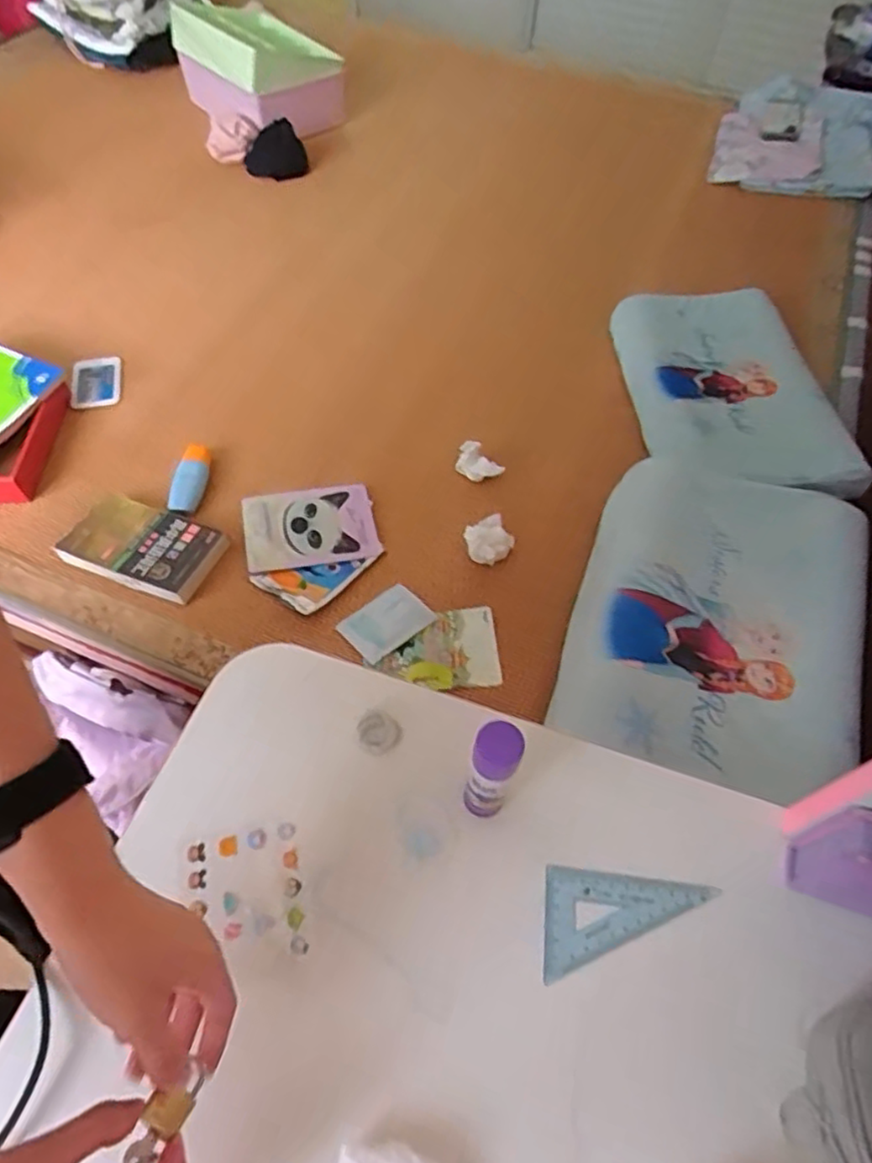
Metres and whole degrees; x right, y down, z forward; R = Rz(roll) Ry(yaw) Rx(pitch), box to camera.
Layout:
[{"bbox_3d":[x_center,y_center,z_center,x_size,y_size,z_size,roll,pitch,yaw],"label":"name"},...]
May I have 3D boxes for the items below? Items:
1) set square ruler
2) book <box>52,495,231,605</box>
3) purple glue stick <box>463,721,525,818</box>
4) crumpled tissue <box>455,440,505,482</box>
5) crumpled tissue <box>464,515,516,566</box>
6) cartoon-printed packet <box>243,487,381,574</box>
[{"bbox_3d":[0.120,0.213,0.448,0.125,0.004,0.056,-18,61,-15],"label":"set square ruler"},{"bbox_3d":[-0.355,-0.043,0.797,0.196,0.027,0.106,18,58,9],"label":"book"},{"bbox_3d":[0.037,0.127,0.431,0.028,0.109,0.027,1,57,-1],"label":"purple glue stick"},{"bbox_3d":[0.054,-0.156,0.887,0.045,0.032,0.066,-27,62,-18],"label":"crumpled tissue"},{"bbox_3d":[0.065,-0.052,0.816,0.055,0.030,0.059,-23,60,-16],"label":"crumpled tissue"},{"bbox_3d":[-0.157,-0.069,0.826,0.160,0.018,0.114,-8,55,-6],"label":"cartoon-printed packet"}]

